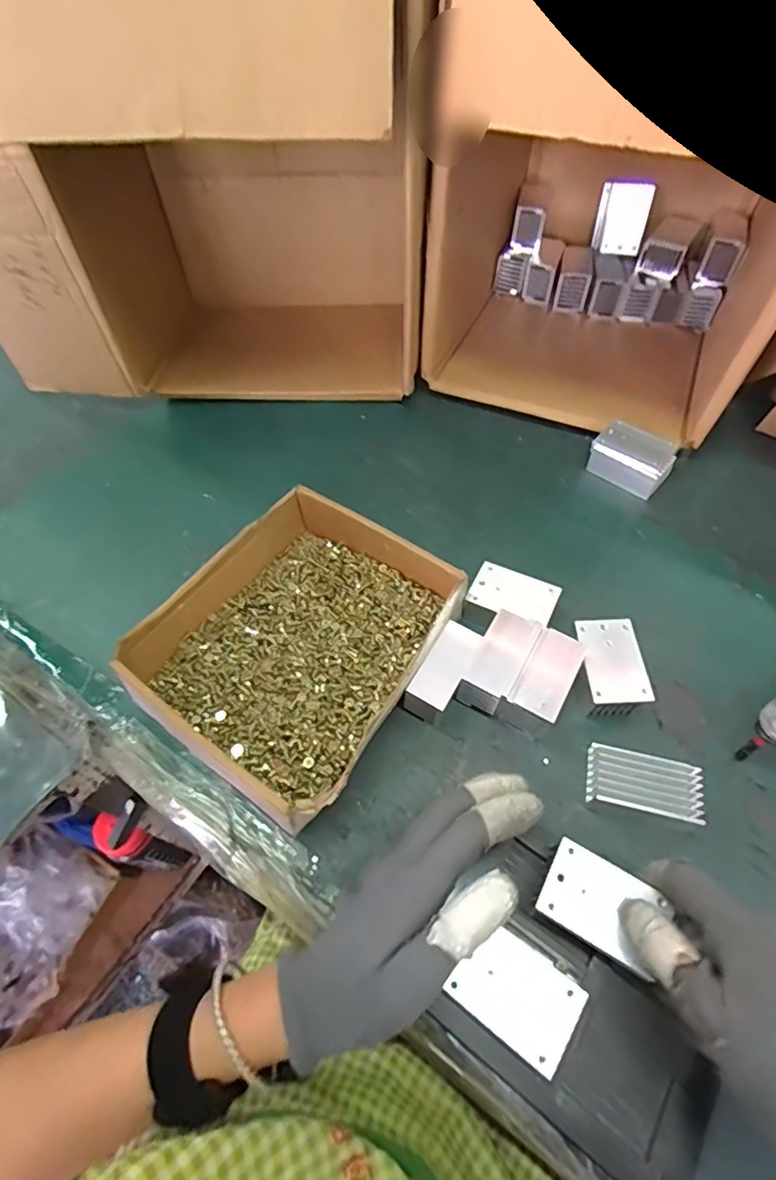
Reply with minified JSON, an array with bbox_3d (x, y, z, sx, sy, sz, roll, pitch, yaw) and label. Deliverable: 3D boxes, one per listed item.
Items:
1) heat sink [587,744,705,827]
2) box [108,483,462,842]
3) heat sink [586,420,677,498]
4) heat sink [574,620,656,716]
[{"bbox_3d":[0.168,0.130,0.361,0.066,0.029,0.038,13,60,11],"label":"heat sink"},{"bbox_3d":[-0.067,0.039,0.421,0.189,0.053,0.216,30,65,20],"label":"box"},{"bbox_3d":[0.231,-0.124,0.516,0.069,0.033,0.049,38,67,23],"label":"heat sink"},{"bbox_3d":[0.165,0.058,0.407,0.042,0.031,0.065,-3,58,1],"label":"heat sink"}]

